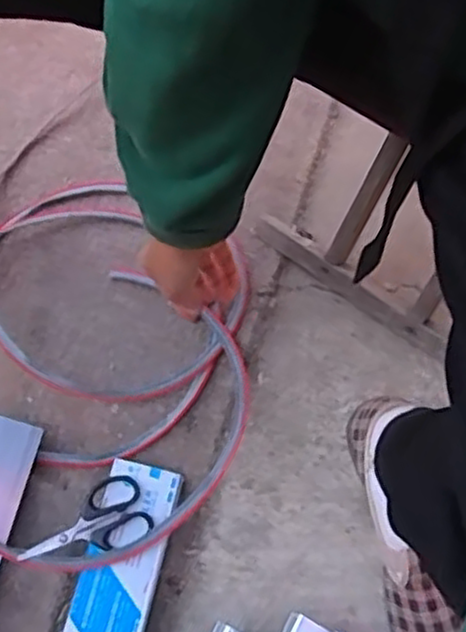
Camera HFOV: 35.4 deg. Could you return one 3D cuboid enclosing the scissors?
[{"bbox_3d":[-0.132,0.189,0.646,0.112,0.012,0.063,-28,69,-8],"label":"scissors"}]

